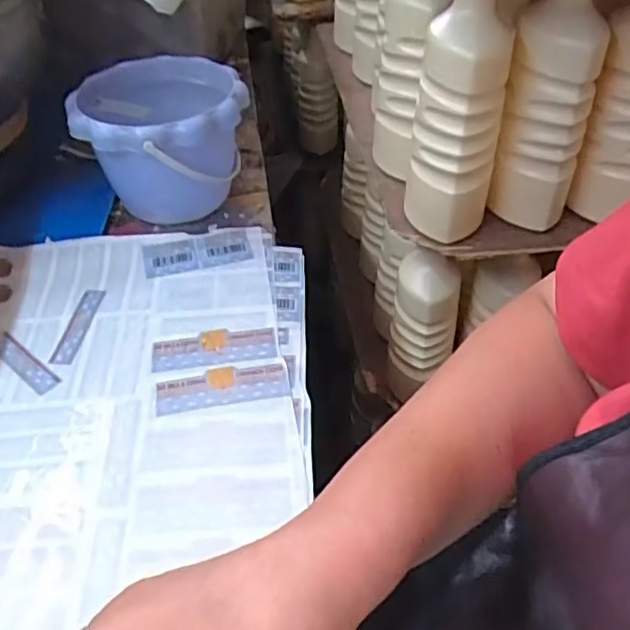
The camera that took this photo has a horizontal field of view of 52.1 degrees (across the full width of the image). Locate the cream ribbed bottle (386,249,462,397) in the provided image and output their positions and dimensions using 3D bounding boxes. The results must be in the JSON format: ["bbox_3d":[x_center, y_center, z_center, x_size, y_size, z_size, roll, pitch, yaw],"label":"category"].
[{"bbox_3d":[0.119,0.009,0.723,0.068,0.184,0.065,6,43,5],"label":"cream ribbed bottle"}]

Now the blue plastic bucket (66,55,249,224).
[{"bbox_3d":[-0.138,-0.154,0.599,0.142,0.113,0.141,-1,44,1],"label":"blue plastic bucket"}]

